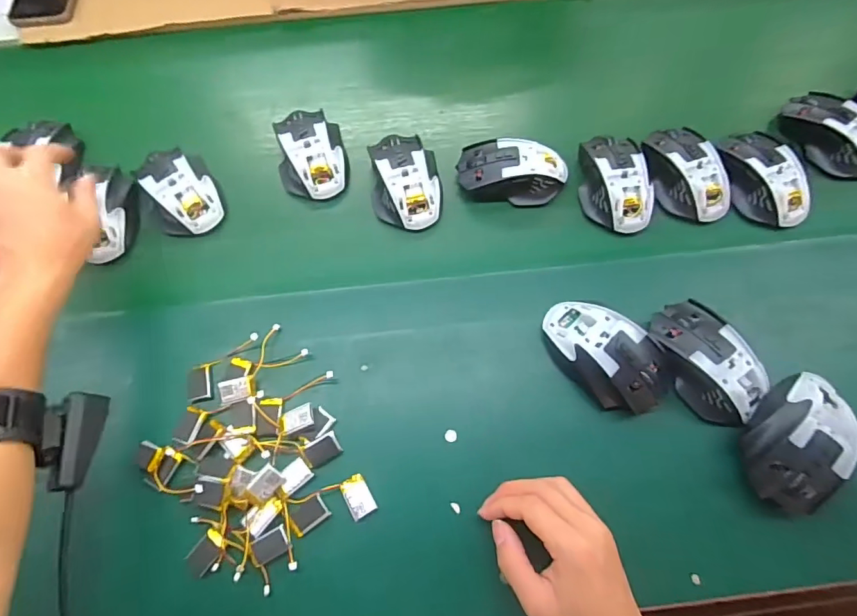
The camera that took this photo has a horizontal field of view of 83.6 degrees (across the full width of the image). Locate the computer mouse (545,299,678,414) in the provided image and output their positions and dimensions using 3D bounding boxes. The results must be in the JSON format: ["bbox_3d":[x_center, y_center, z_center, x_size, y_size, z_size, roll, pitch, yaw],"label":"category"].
[{"bbox_3d":[0.158,0.039,0.427,0.119,0.040,0.068,42,73,16],"label":"computer mouse"}]

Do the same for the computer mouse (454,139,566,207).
[{"bbox_3d":[0.090,-0.148,0.511,0.113,0.036,0.062,5,67,2],"label":"computer mouse"}]

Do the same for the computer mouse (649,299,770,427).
[{"bbox_3d":[0.245,0.046,0.421,0.063,0.034,0.109,-31,70,-12],"label":"computer mouse"}]

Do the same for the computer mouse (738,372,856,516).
[{"bbox_3d":[0.308,0.107,0.393,0.071,0.040,0.109,42,73,16],"label":"computer mouse"}]

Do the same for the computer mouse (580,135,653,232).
[{"bbox_3d":[0.196,-0.136,0.508,0.070,0.038,0.111,-5,67,-2],"label":"computer mouse"}]

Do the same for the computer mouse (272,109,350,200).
[{"bbox_3d":[-0.129,-0.172,0.523,0.072,0.035,0.104,-12,67,-5],"label":"computer mouse"}]

